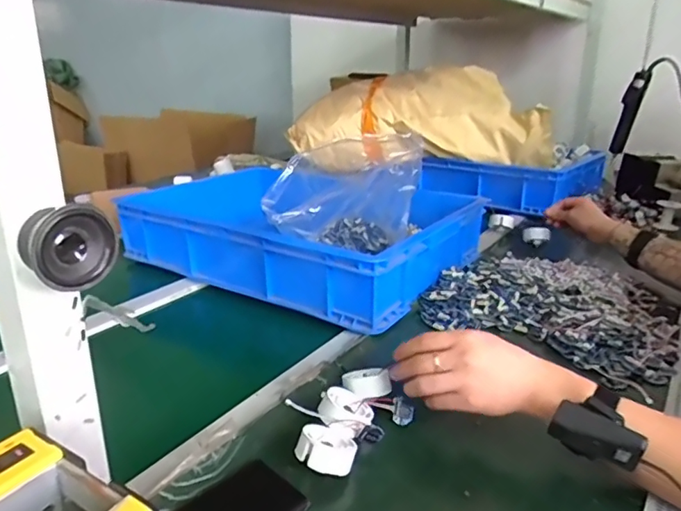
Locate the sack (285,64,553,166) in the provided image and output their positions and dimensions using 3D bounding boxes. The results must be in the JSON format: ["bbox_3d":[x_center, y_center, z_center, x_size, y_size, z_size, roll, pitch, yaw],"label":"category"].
[{"bbox_3d":[0.221,-0.385,1.420,0.679,0.205,0.248,3,20,5],"label":"sack"}]

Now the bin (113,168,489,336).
[{"bbox_3d":[-0.079,-0.056,0.984,0.563,0.102,0.377,15,24,33],"label":"bin"}]

